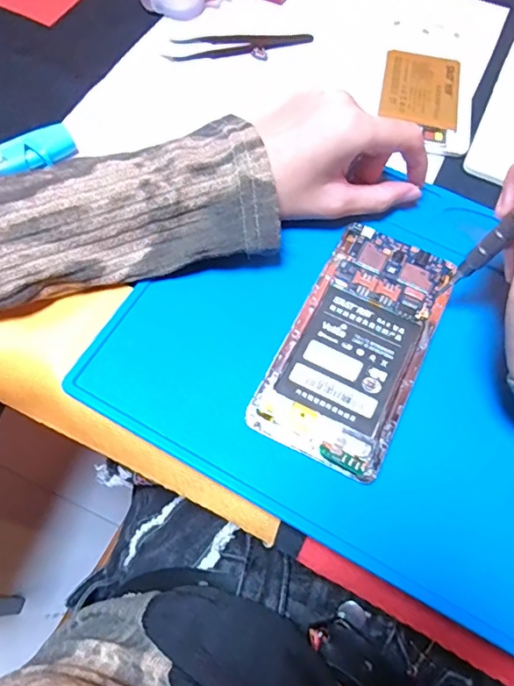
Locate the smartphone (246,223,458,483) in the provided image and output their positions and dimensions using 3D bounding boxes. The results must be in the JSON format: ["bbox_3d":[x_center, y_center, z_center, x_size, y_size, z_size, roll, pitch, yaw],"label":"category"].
[{"bbox_3d":[0.055,-0.002,0.279,0.070,0.007,0.139,25,67,10],"label":"smartphone"}]

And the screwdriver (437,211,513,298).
[{"bbox_3d":[0.115,-0.052,0.237,0.006,0.096,0.008,-9,63,-28],"label":"screwdriver"}]

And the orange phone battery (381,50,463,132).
[{"bbox_3d":[0.119,-0.184,0.374,0.054,0.005,0.071,11,65,4],"label":"orange phone battery"}]

